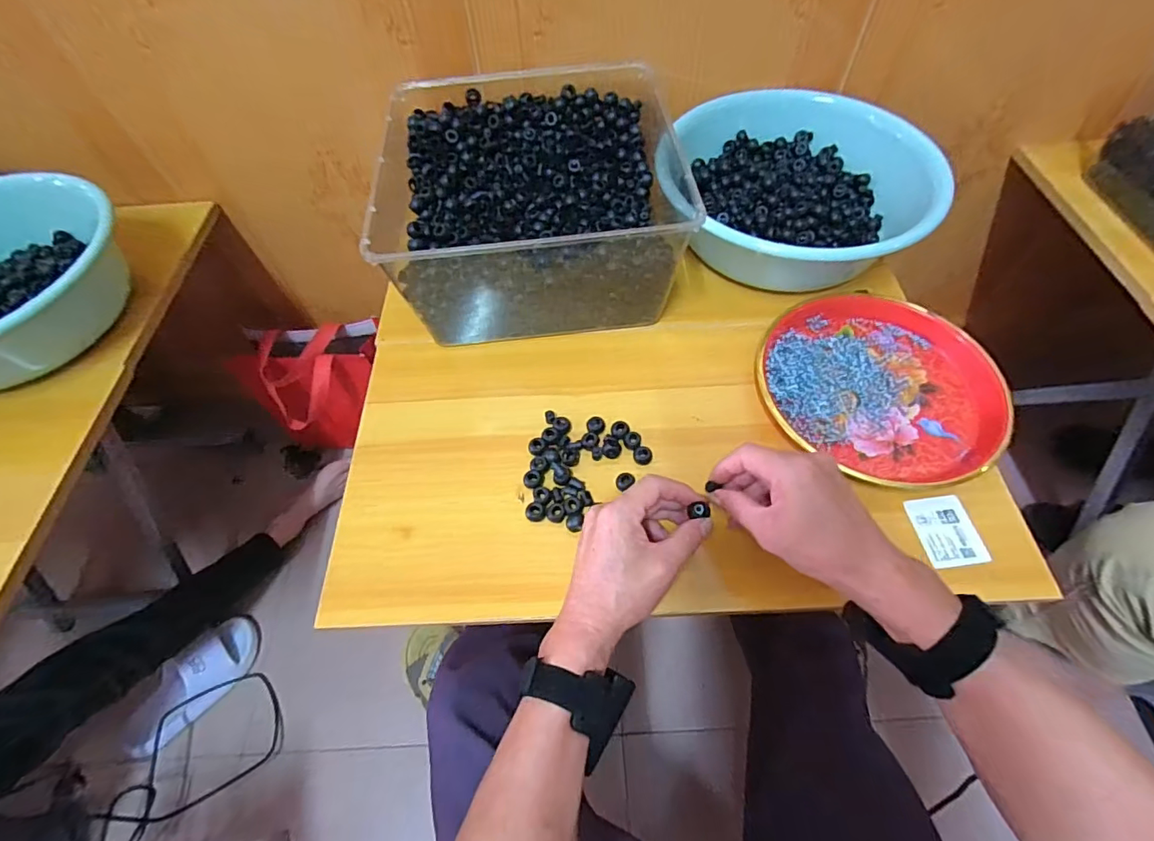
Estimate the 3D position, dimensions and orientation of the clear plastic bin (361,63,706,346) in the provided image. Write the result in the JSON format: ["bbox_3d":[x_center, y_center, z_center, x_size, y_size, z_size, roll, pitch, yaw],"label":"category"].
[{"bbox_3d":[-0.048,-0.240,0.558,0.302,0.137,0.280,-5,60,0],"label":"clear plastic bin"}]

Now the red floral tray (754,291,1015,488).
[{"bbox_3d":[0.292,-0.039,0.491,0.217,0.030,0.200,22,63,15],"label":"red floral tray"}]

